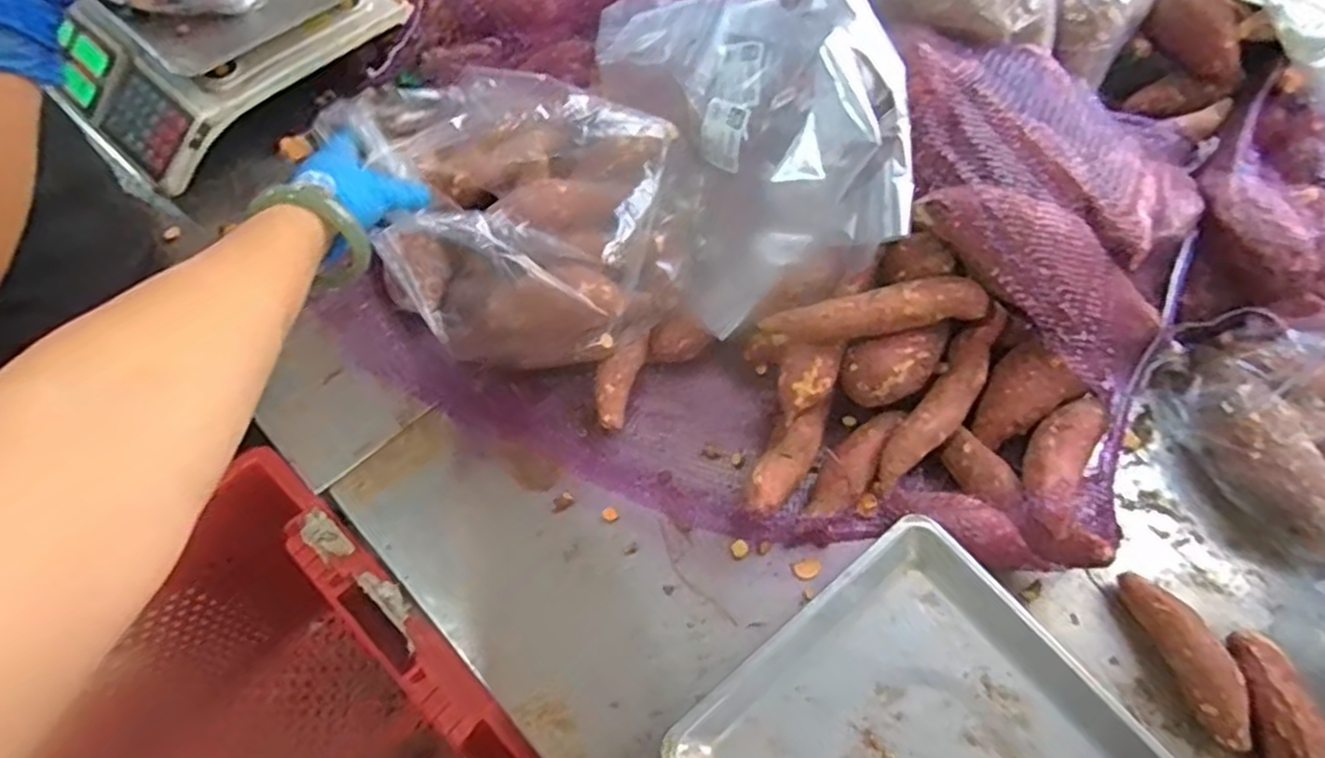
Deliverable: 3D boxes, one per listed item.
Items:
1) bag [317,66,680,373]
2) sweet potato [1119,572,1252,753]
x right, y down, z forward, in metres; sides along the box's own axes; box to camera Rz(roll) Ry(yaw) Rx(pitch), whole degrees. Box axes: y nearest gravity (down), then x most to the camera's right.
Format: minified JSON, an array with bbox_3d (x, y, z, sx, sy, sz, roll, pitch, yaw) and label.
[{"bbox_3d":[-0.122,-0.133,0.643,0.264,0.144,0.210,5,61,1],"label":"bag"},{"bbox_3d":[0.392,0.207,0.558,0.035,0.044,0.127,-9,62,-7],"label":"sweet potato"}]

